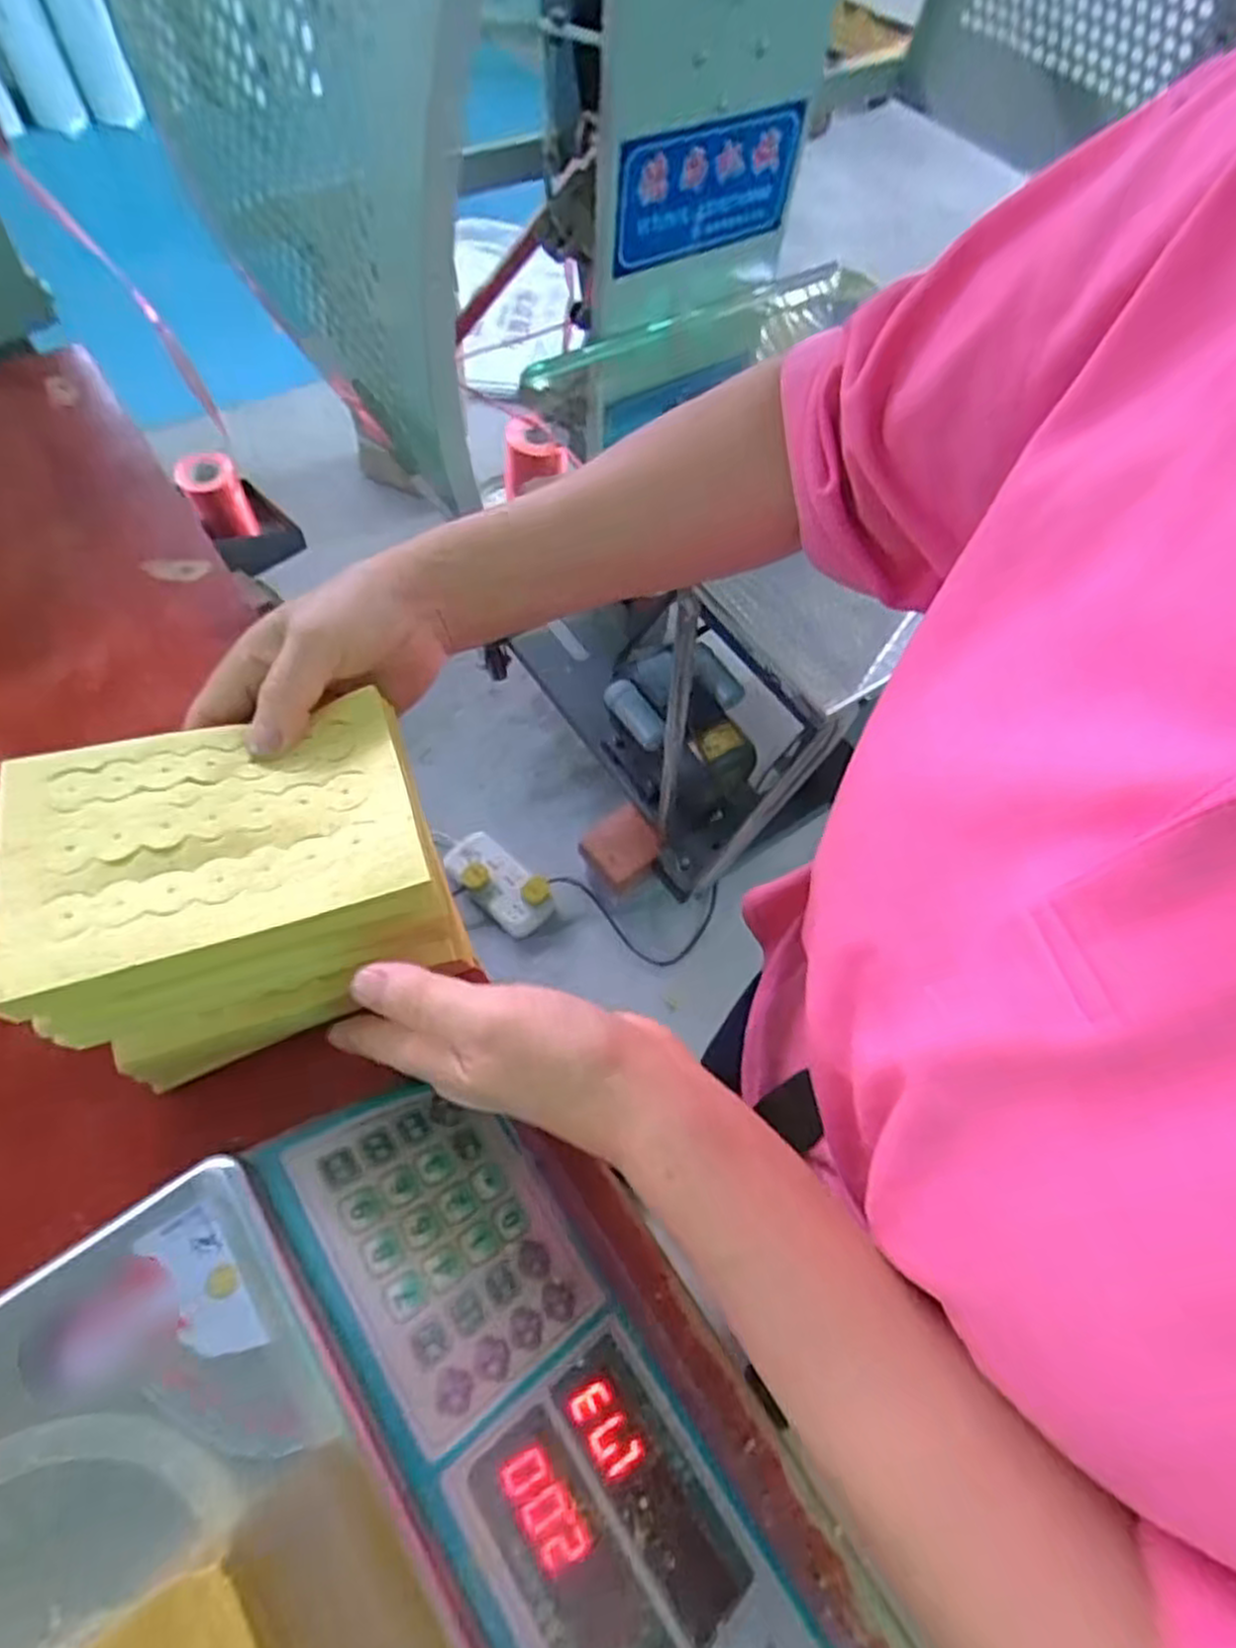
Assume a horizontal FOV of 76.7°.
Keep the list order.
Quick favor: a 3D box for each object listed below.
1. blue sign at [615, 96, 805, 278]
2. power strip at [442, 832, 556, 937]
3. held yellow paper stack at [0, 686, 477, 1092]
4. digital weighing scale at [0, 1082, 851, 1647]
[{"bbox_3d":[0.100,-0.699,0.856,0.248,0.123,0.011,-31,68,-19],"label":"blue sign"},{"bbox_3d":[-0.212,0.106,1.392,0.207,0.047,0.107,42,67,17],"label":"power strip"},{"bbox_3d":[-0.167,0.023,0.359,0.161,0.103,0.120,-18,66,-12],"label":"held yellow paper stack"},{"bbox_3d":[-0.107,0.275,0.253,0.310,0.117,0.292,-30,69,-17],"label":"digital weighing scale"}]

